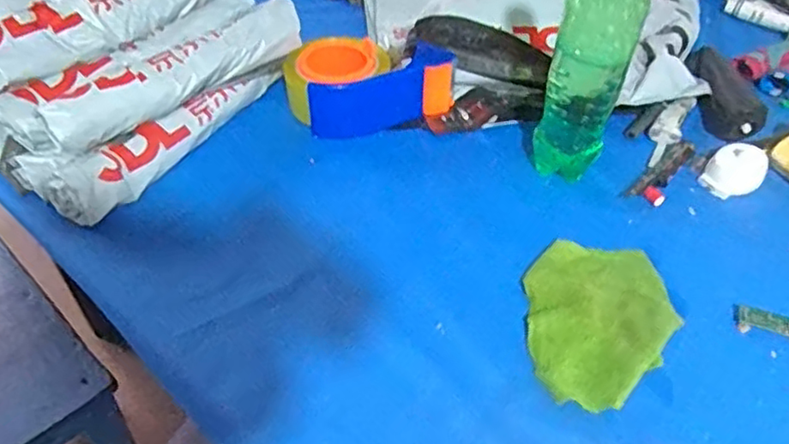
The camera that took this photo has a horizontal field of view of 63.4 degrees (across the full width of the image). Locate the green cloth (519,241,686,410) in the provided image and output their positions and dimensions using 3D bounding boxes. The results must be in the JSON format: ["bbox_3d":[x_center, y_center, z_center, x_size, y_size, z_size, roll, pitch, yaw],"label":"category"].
[{"bbox_3d":[0.152,0.070,0.473,0.103,0.014,0.141,5,46,2],"label":"green cloth"}]

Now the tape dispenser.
[{"bbox_3d":[-0.026,-0.146,0.638,0.161,0.054,0.100,-13,48,-13],"label":"tape dispenser"}]

